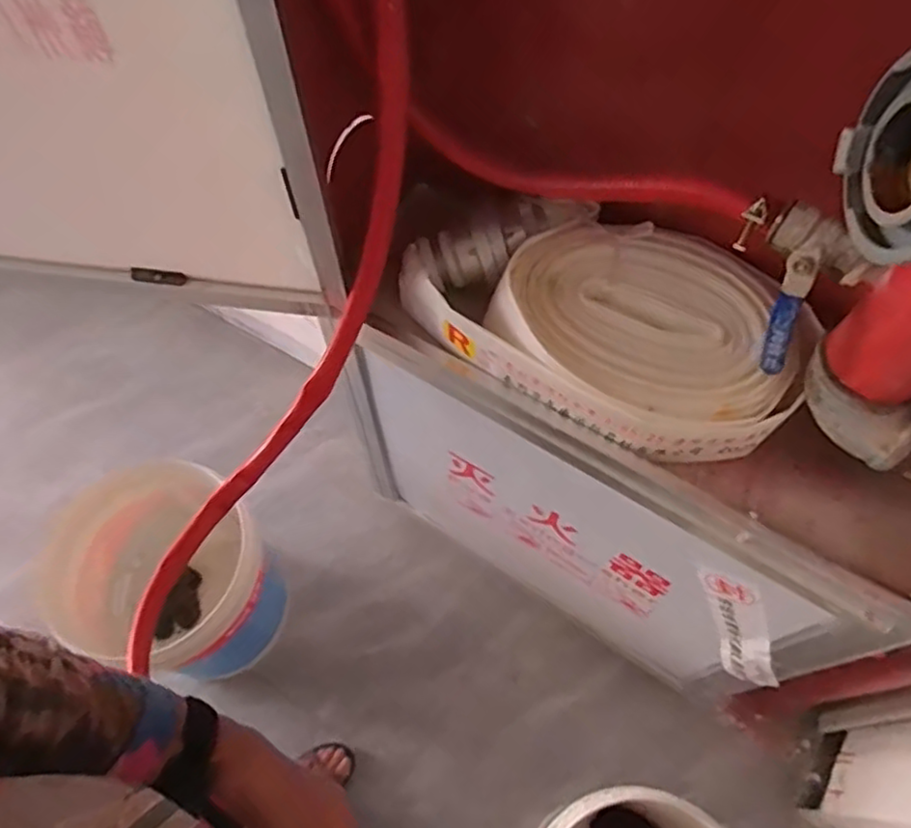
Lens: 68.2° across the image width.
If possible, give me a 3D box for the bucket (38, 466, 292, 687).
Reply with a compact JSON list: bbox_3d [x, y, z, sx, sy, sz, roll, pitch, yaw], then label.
[{"bbox_3d":[-0.445,0.288,1.133,0.292,0.364,0.265,40,71,20],"label":"bucket"}]

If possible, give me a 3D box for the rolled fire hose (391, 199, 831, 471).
[{"bbox_3d":[0.137,-0.094,0.673,0.402,0.102,0.182,29,68,16],"label":"rolled fire hose"}]

